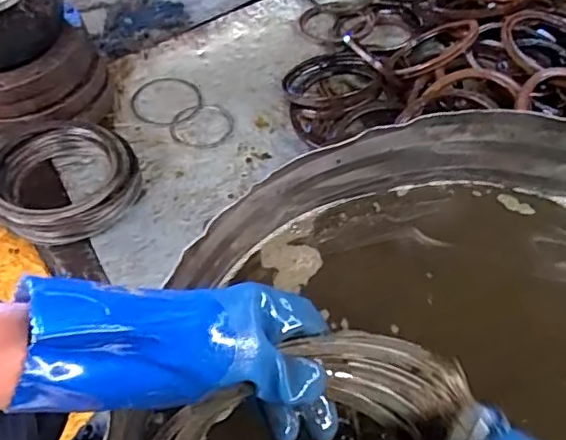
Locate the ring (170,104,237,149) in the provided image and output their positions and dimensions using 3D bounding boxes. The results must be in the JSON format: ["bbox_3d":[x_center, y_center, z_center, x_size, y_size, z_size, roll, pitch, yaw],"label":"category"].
[{"bbox_3d":[-0.146,-0.171,1.076,0.119,0.012,0.109,2,51,-2],"label":"ring"}]

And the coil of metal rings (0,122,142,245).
[{"bbox_3d":[-0.349,-0.070,0.931,0.227,0.079,0.222,-1,53,2],"label":"coil of metal rings"}]

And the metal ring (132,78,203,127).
[{"bbox_3d":[-0.217,-0.224,1.111,0.133,0.012,0.133,2,51,-2],"label":"metal ring"}]

